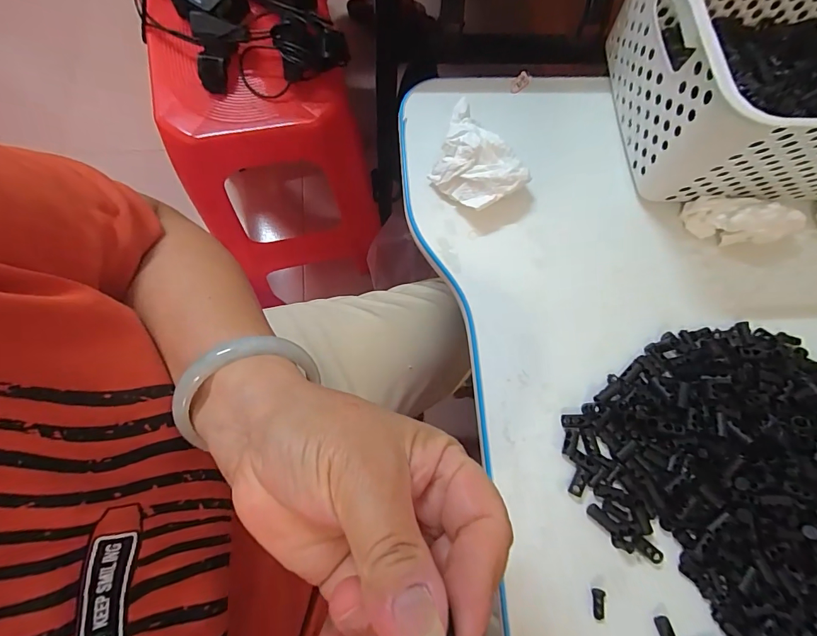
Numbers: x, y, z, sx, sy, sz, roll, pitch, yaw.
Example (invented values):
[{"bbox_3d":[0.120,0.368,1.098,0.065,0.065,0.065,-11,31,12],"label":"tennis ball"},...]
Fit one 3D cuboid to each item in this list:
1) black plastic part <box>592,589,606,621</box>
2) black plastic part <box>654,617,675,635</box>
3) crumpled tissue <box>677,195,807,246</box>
[{"bbox_3d":[0.123,0.186,0.263,0.007,0.006,0.017,9,76,-1],"label":"black plastic part"},{"bbox_3d":[0.166,0.203,0.259,0.010,0.004,0.020,-17,78,-7],"label":"black plastic part"},{"bbox_3d":[0.265,-0.076,0.326,0.080,0.037,0.031,8,76,-1],"label":"crumpled tissue"}]

